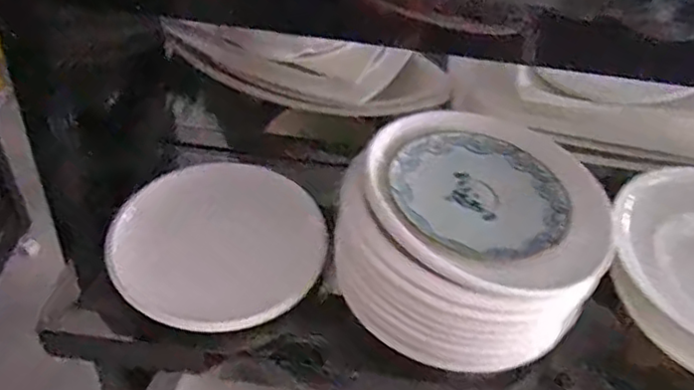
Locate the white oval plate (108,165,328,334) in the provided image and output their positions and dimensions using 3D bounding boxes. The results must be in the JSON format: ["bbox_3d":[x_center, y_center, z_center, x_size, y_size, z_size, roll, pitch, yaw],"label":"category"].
[{"bbox_3d":[-0.131,0.050,0.679,0.213,0.023,0.167,2,71,-1],"label":"white oval plate"}]

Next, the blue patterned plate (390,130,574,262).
[{"bbox_3d":[0.127,-0.007,0.637,0.163,0.016,0.163,3,46,-4],"label":"blue patterned plate"}]

